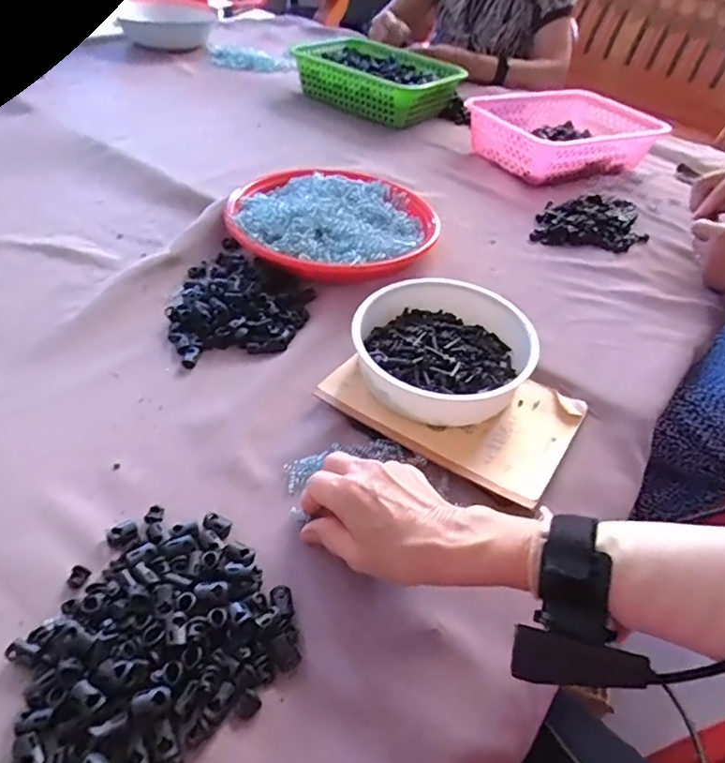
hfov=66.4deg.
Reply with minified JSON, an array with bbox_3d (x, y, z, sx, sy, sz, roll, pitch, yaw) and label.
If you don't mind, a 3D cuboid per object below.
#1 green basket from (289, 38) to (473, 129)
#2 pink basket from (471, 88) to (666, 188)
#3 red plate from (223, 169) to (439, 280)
[{"bbox_3d":[0.028,-0.553,1.026,0.280,0.079,0.196,31,49,22],"label":"green basket"},{"bbox_3d":[0.342,-0.409,0.920,0.335,0.078,0.198,-21,51,-27],"label":"pink basket"},{"bbox_3d":[-0.035,-0.194,0.671,0.235,0.048,0.232,4,44,-4],"label":"red plate"}]

